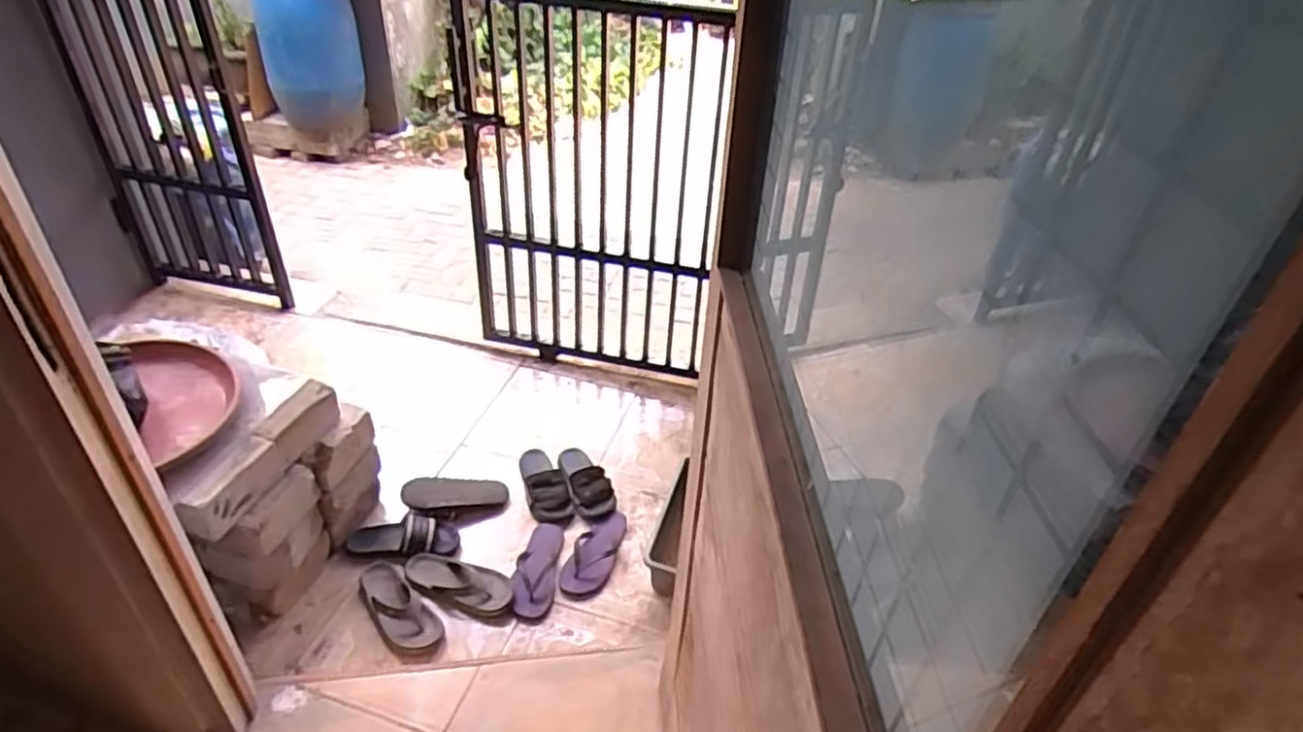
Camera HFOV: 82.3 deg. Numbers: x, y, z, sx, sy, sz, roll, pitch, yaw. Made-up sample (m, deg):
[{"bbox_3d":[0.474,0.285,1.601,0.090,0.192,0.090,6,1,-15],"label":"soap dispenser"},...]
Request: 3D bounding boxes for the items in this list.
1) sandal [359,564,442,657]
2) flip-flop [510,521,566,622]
[{"bbox_3d":[-0.574,0.543,1.678,0.109,0.051,0.271,-28,48,-34],"label":"sandal"},{"bbox_3d":[-0.274,0.479,1.792,0.101,0.048,0.269,4,37,0],"label":"flip-flop"}]

